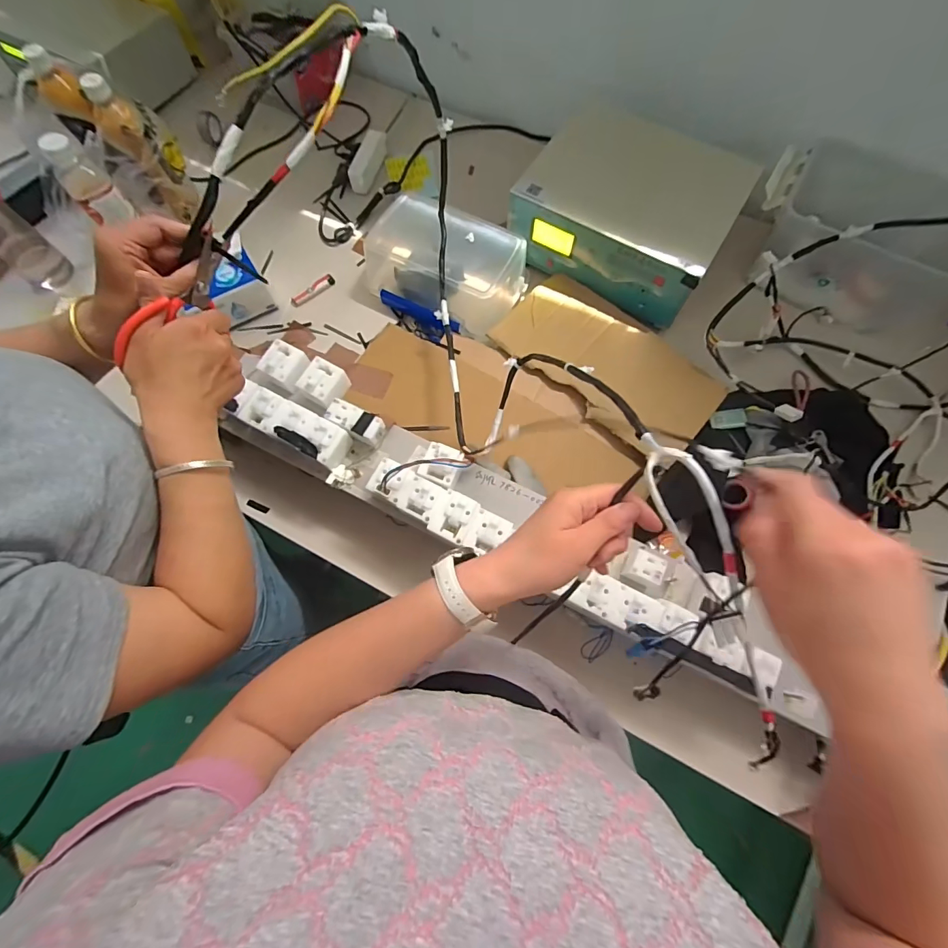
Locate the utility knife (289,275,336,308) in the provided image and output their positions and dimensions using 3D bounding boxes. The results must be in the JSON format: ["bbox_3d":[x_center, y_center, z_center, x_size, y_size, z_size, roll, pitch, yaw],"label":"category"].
[{"bbox_3d":[-0.277,-0.317,0.754,0.084,0.012,0.019,-43,76,-13],"label":"utility knife"}]

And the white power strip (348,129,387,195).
[{"bbox_3d":[-0.202,-0.589,0.831,0.032,0.048,0.134,16,72,5],"label":"white power strip"}]

